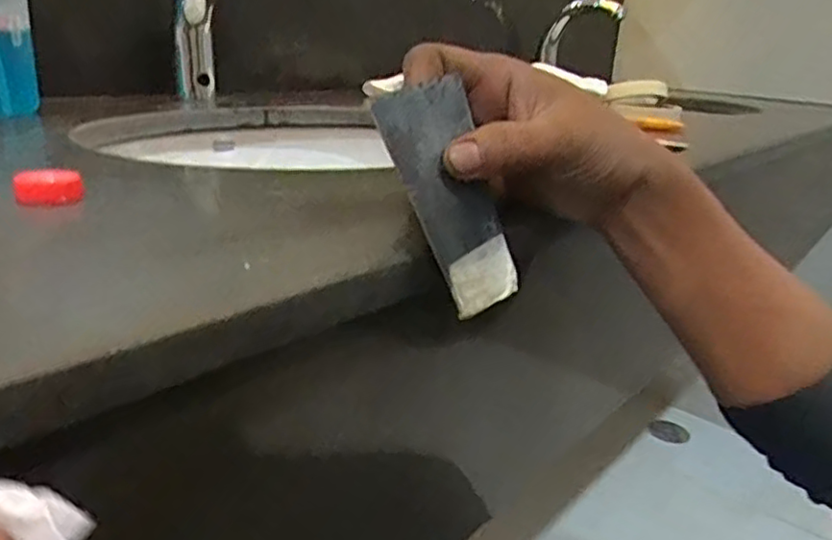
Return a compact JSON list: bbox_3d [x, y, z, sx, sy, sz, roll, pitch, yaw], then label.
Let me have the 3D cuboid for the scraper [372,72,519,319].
[{"bbox_3d":[0.019,-0.032,0.290,0.004,0.098,0.055,-13,15,45],"label":"scraper"}]

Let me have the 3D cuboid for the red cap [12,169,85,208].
[{"bbox_3d":[-0.176,-0.040,0.320,0.029,0.015,0.014,-8,23,-31],"label":"red cap"}]

